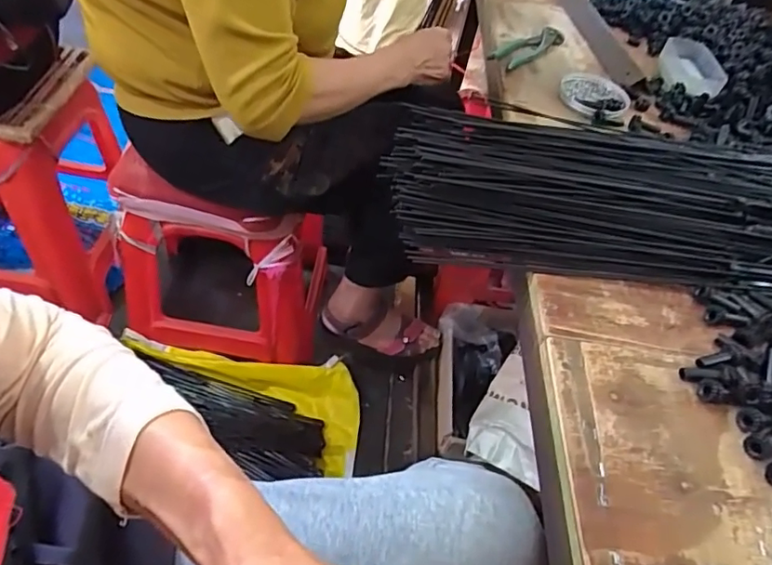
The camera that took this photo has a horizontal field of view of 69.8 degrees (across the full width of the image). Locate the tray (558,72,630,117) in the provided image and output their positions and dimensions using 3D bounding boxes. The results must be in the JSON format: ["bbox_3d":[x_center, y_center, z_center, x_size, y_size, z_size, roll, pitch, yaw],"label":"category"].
[{"bbox_3d":[0.272,-0.245,0.723,0.088,0.012,0.087,6,49,-7],"label":"tray"}]

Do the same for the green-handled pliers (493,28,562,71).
[{"bbox_3d":[0.203,-0.341,0.799,0.046,0.016,0.154,38,53,20],"label":"green-handled pliers"}]

